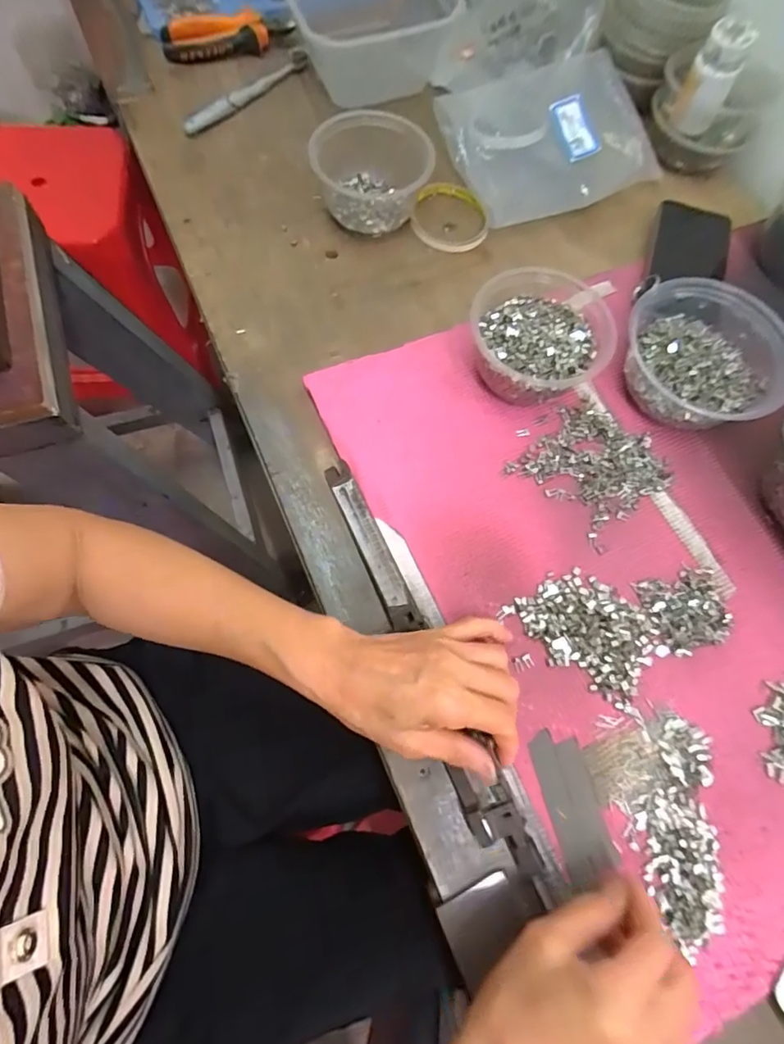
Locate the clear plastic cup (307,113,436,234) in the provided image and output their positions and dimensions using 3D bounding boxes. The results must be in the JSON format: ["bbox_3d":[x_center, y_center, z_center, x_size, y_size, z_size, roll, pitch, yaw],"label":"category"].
[{"bbox_3d":[-0.019,-0.343,0.508,0.116,0.058,0.093,-9,71,-5],"label":"clear plastic cup"}]

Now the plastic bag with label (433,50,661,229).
[{"bbox_3d":[0.166,-0.424,0.556,0.210,0.032,0.177,-22,73,-8],"label":"plastic bag with label"}]

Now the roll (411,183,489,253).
[{"bbox_3d":[0.058,-0.319,0.536,0.079,0.016,0.082,0,71,-1],"label":"roll"}]

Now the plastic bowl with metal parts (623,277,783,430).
[{"bbox_3d":[0.268,-0.142,0.440,0.127,0.060,0.138,-26,73,-11],"label":"plastic bowl with metal parts"}]

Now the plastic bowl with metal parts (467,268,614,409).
[{"bbox_3d":[0.124,-0.153,0.442,0.114,0.058,0.110,0,71,-1],"label":"plastic bowl with metal parts"}]

